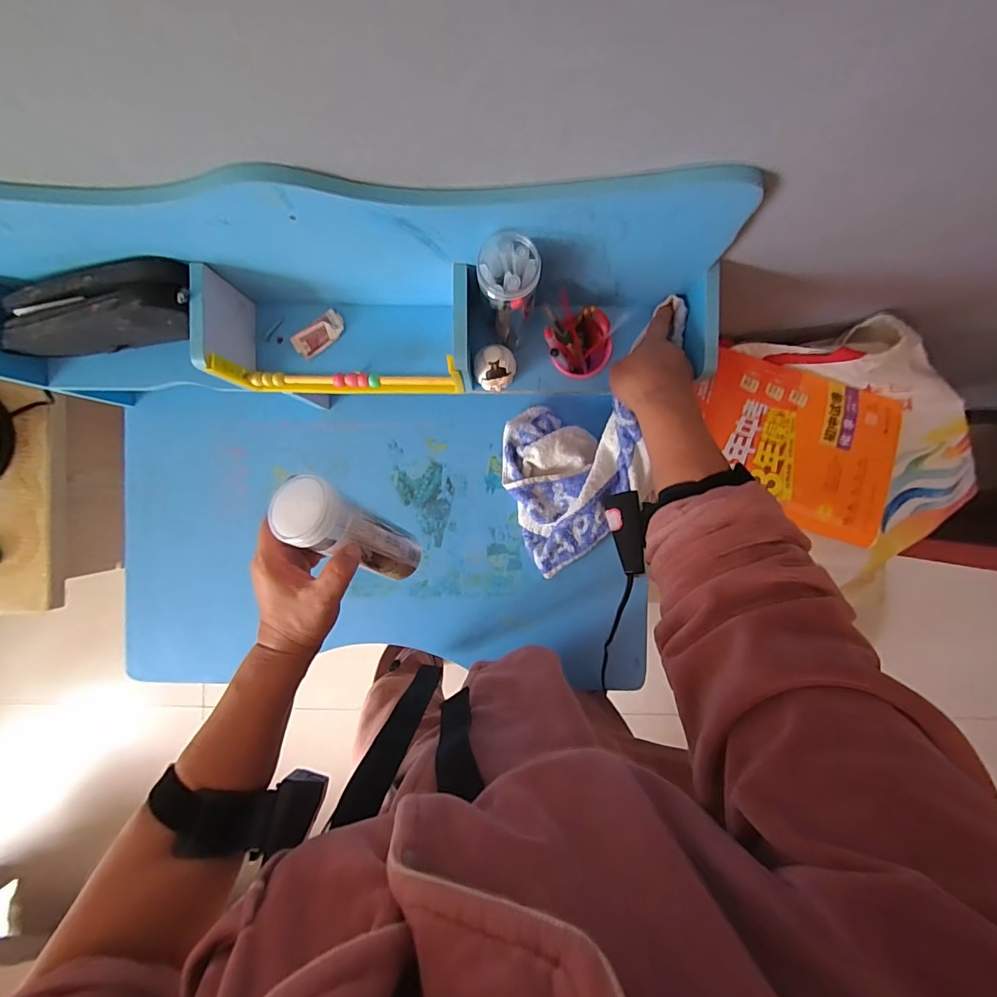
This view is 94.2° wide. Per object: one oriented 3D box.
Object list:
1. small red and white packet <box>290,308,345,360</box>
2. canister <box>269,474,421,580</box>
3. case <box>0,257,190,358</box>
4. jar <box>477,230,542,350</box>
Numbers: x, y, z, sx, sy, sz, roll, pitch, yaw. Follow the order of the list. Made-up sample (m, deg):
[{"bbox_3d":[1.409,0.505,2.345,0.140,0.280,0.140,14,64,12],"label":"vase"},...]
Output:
[{"bbox_3d":[-0.199,-0.182,0.514,0.060,0.012,0.028,-39,90,1],"label":"small red and white packet"},{"bbox_3d":[-0.120,0.034,0.407,0.051,0.158,0.042,-44,57,1],"label":"canister"},{"bbox_3d":[-0.389,-0.180,0.453,0.230,0.074,0.062,-6,90,15],"label":"case"},{"bbox_3d":[0.010,-0.187,0.430,0.049,0.124,0.049,0,90,1],"label":"jar"}]

